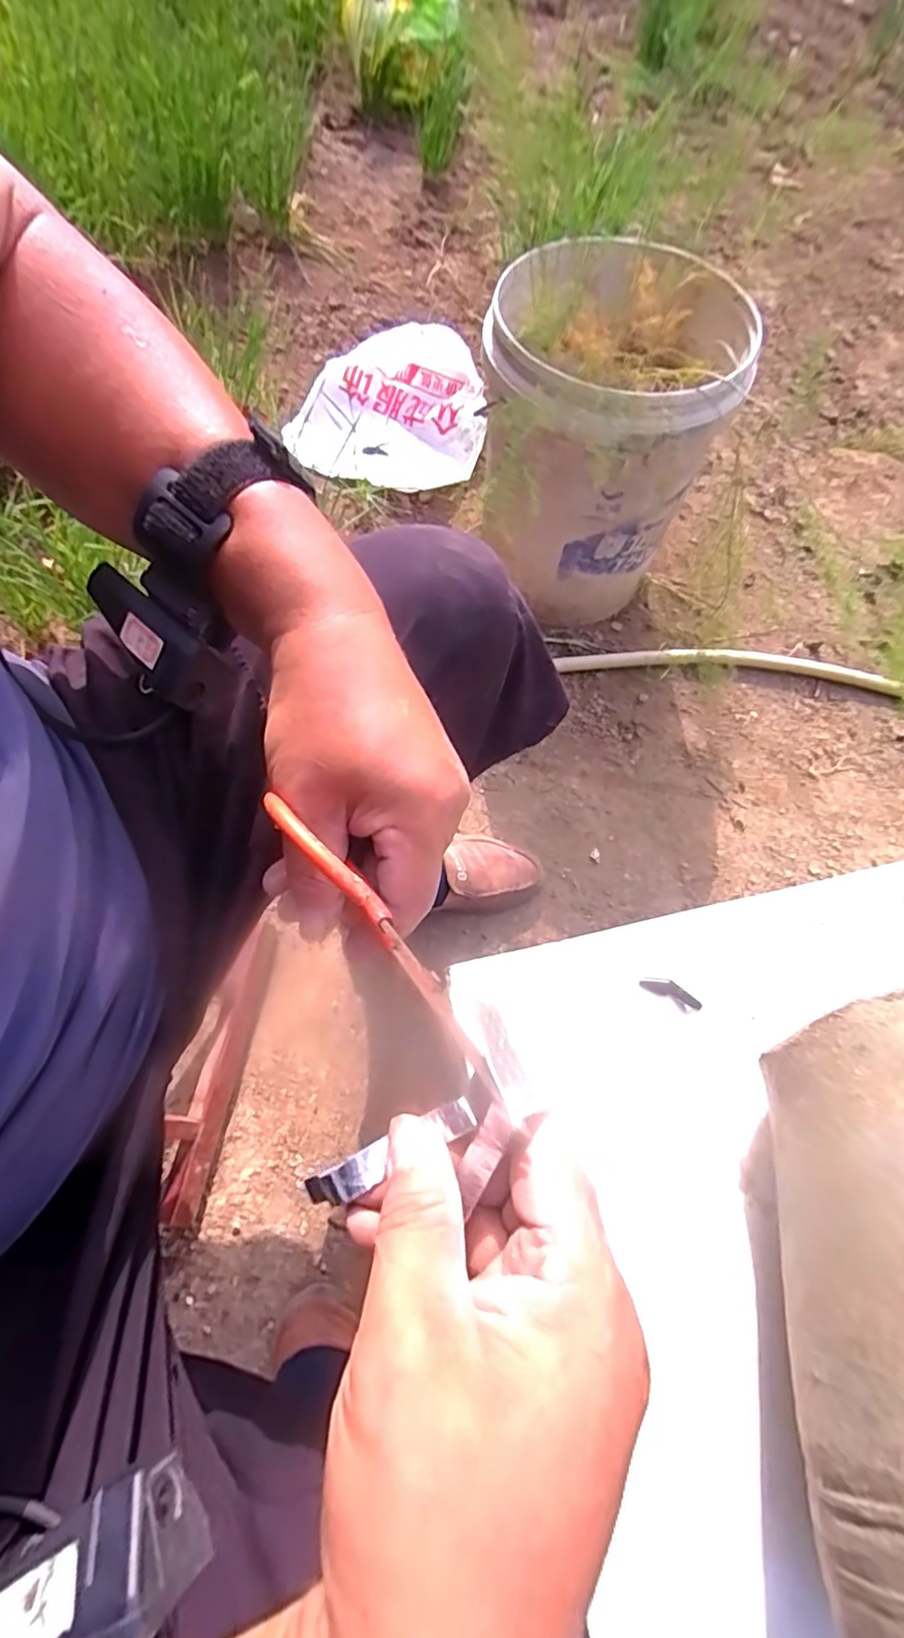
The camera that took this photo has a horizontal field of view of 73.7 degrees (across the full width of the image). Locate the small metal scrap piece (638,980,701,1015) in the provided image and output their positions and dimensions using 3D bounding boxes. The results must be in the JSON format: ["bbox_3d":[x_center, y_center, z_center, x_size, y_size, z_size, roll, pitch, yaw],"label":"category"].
[{"bbox_3d":[0.138,0.109,0.377,0.038,0.004,0.012,30,70,9],"label":"small metal scrap piece"}]

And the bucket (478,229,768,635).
[{"bbox_3d":[0.180,-0.480,0.815,0.277,0.358,0.266,1,68,-2],"label":"bucket"}]

